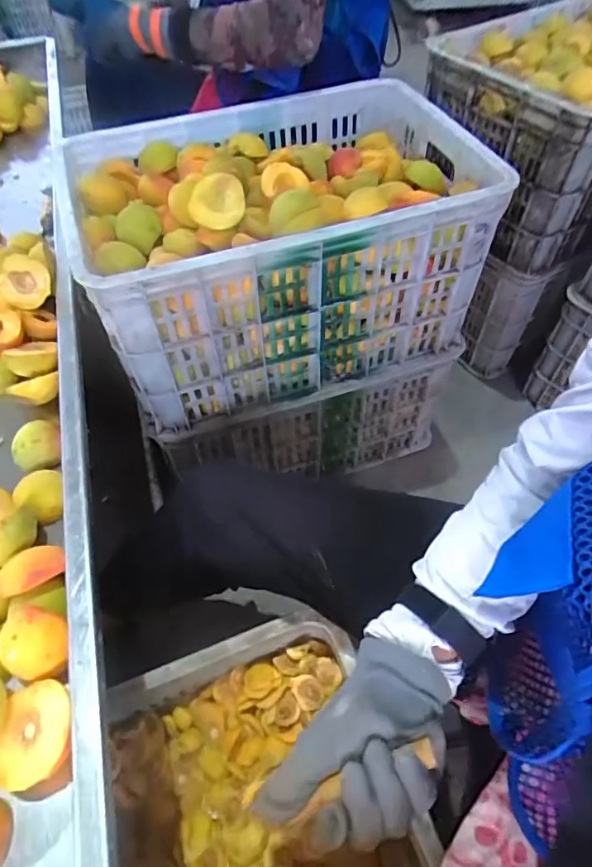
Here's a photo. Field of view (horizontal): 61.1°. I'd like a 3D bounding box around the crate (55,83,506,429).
[{"bbox_3d":[-0.033,-0.266,0.703,0.479,0.274,0.324,-16,57,-10],"label":"crate"}]

